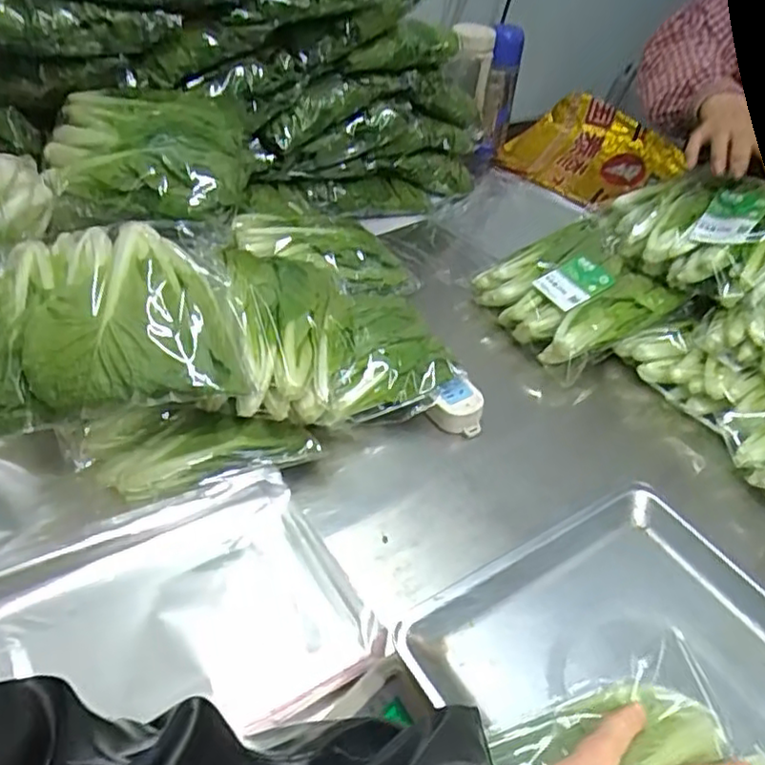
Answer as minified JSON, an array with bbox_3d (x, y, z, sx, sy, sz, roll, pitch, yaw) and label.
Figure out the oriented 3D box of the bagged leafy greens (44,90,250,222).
[{"bbox_3d":[-0.238,-0.239,0.692,0.189,0.058,0.192,-3,44,-11],"label":"bagged leafy greens"}]

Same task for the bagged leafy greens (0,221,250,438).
[{"bbox_3d":[-0.213,-0.055,0.555,0.223,0.073,0.174,-7,45,-15],"label":"bagged leafy greens"}]

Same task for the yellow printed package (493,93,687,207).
[{"bbox_3d":[0.333,-0.395,1.141,0.264,0.089,0.224,-14,47,-21],"label":"yellow printed package"}]

